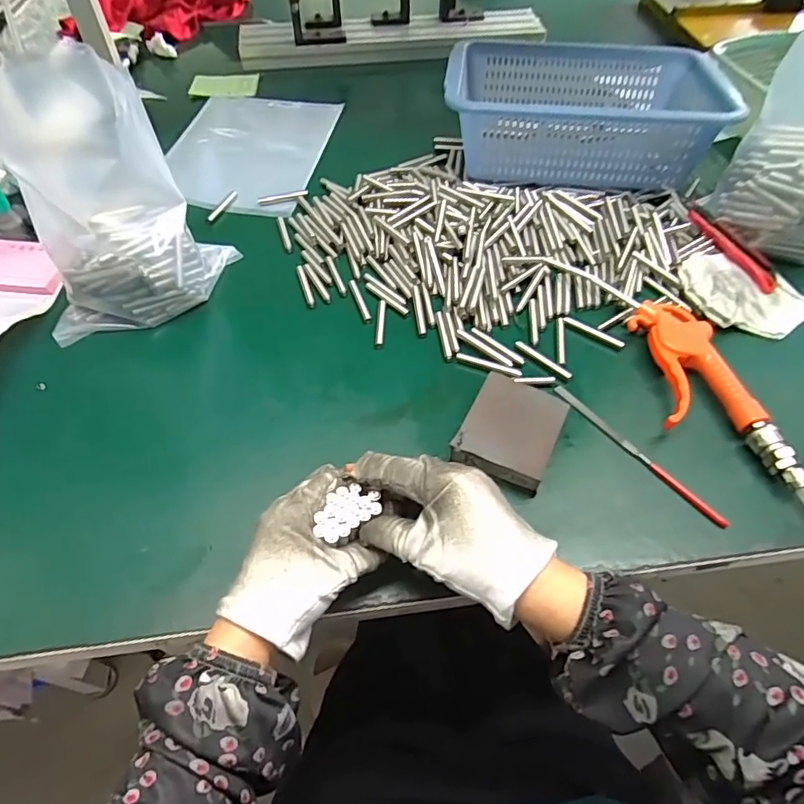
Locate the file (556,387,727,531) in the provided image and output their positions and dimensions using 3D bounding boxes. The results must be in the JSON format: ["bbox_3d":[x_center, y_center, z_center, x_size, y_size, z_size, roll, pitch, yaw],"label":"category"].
[{"bbox_3d":[0.181,0.039,0.418,0.010,0.007,0.158,-32,59,-23],"label":"file"}]

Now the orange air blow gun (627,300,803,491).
[{"bbox_3d":[0.238,-0.011,0.437,0.075,0.031,0.186,-4,52,-4],"label":"orange air blow gun"}]

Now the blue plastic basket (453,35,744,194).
[{"bbox_3d":[0.206,-0.348,0.636,0.299,0.086,0.220,11,53,8],"label":"blue plastic basket"}]

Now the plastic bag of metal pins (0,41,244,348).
[{"bbox_3d":[-0.242,-0.163,0.451,0.176,0.195,0.076,-25,56,-19],"label":"plastic bag of metal pins"}]

